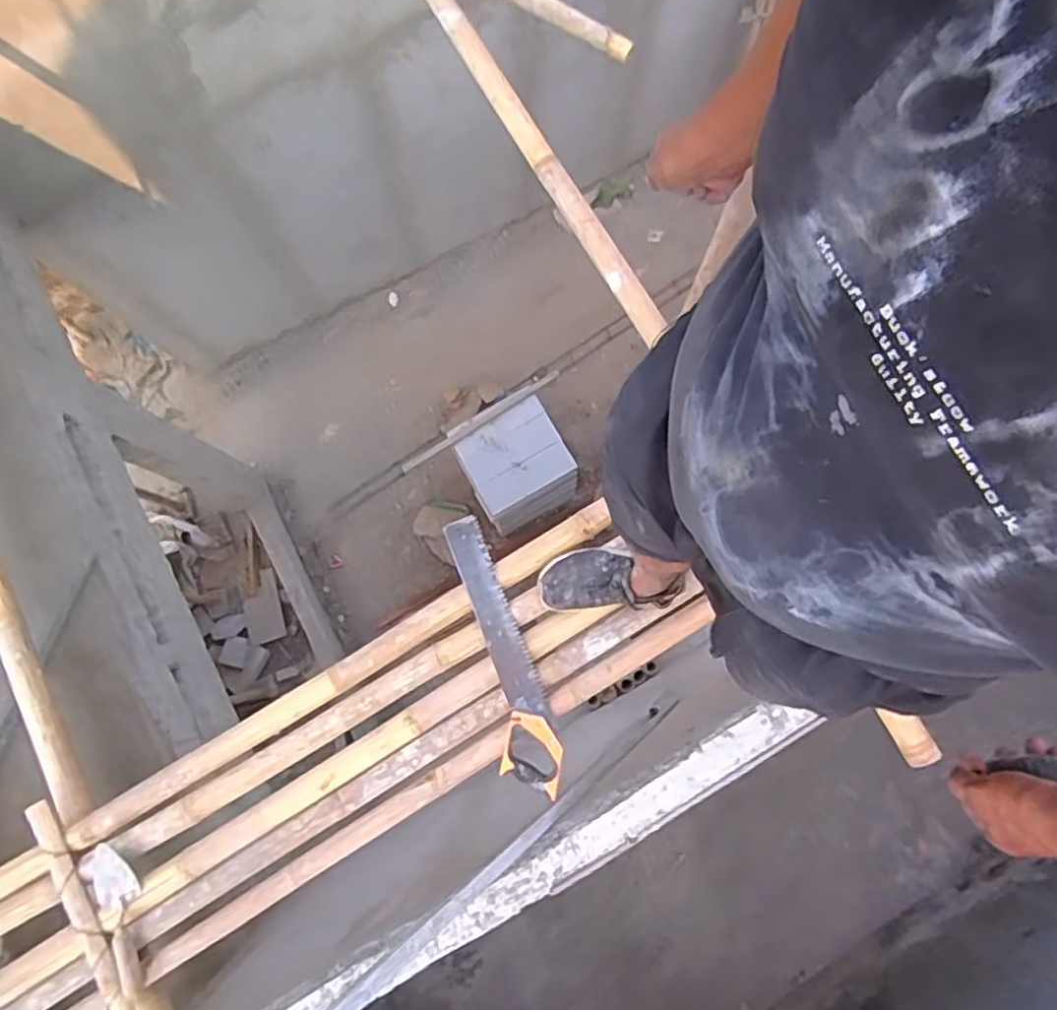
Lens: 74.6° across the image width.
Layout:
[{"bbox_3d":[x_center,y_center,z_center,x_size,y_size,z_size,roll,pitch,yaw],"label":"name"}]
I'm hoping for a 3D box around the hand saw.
[{"bbox_3d":[-0.048,0.283,1.368,0.116,0.032,0.542,-14,80,-3],"label":"hand saw"}]

